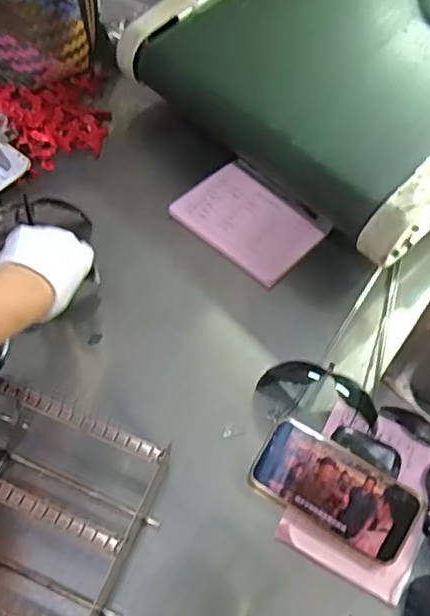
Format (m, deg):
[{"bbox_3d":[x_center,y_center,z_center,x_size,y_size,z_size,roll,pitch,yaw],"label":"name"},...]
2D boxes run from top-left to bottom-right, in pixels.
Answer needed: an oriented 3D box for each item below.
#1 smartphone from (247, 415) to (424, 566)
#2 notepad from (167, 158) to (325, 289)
[{"bbox_3d":[0.118,0.179,0.587,0.157,0.012,0.078,29,83,13],"label":"smartphone"},{"bbox_3d":[0.049,-0.117,0.803,0.183,0.017,0.141,38,62,19],"label":"notepad"}]

